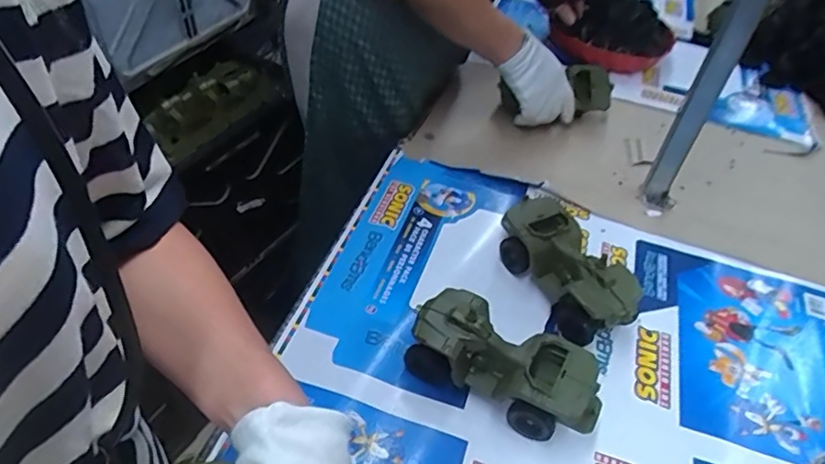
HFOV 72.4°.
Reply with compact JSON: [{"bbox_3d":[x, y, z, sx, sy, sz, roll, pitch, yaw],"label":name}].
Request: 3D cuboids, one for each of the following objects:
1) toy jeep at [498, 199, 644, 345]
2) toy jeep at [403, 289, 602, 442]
[{"bbox_3d":[0.174,0.044,0.647,0.070,0.080,0.175,-19,51,-24],"label":"toy jeep"},{"bbox_3d":[0.090,0.131,0.553,0.185,0.081,0.075,24,48,16],"label":"toy jeep"}]

